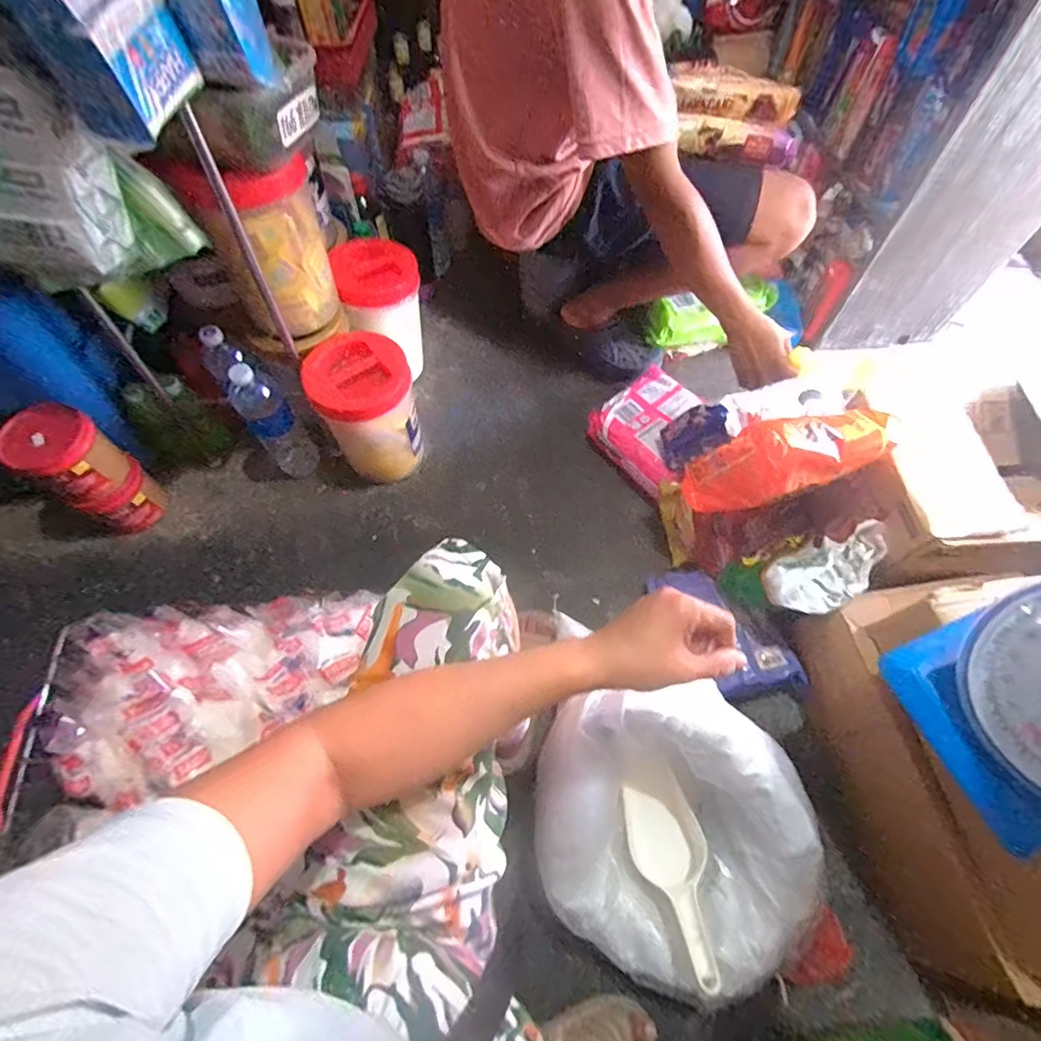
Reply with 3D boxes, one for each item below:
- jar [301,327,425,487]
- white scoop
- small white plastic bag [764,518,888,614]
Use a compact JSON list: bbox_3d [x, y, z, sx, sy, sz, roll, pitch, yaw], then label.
[{"bbox_3d":[-0.262,-0.189,0.894,0.153,0.222,0.151,0,61,1],"label":"jar"},{"bbox_3d":[0.181,0.410,0.599,0.083,0.054,0.212,-10,34,-5],"label":"white scoop"},{"bbox_3d":[0.429,0.072,0.707,0.192,0.057,0.085,-28,65,-14],"label":"small white plastic bag"}]

